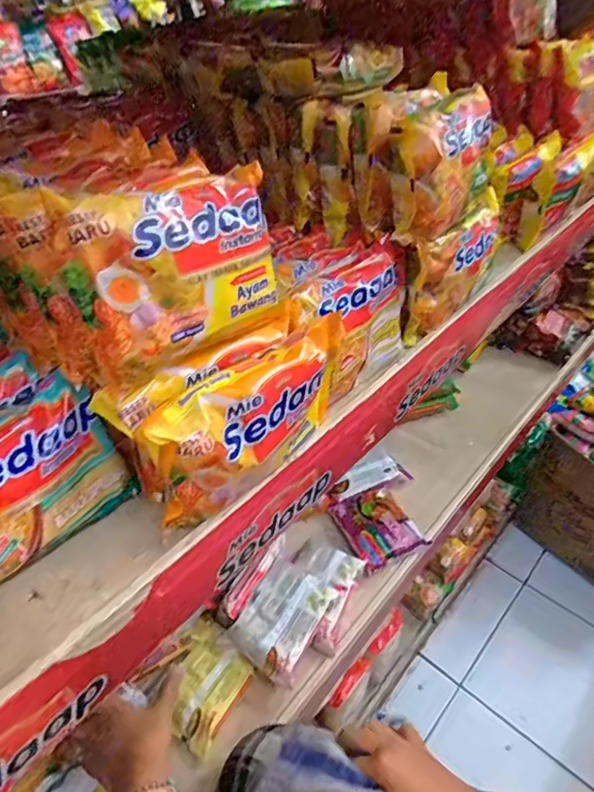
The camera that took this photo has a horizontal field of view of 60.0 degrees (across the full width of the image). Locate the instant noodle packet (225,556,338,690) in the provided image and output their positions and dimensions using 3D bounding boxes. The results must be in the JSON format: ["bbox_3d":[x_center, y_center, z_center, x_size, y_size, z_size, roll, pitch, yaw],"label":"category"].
[{"bbox_3d":[-0.015,0.279,0.658,0.097,0.043,0.126,26,50,31],"label":"instant noodle packet"}]

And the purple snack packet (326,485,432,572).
[{"bbox_3d":[0.120,0.193,0.783,0.096,0.025,0.128,-20,43,-16],"label":"purple snack packet"}]

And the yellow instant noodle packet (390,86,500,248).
[{"bbox_3d":[0.124,-0.192,0.426,0.032,0.084,0.129,24,49,30],"label":"yellow instant noodle packet"}]

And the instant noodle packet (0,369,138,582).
[{"bbox_3d":[-0.170,0.055,0.311,0.029,0.093,0.122,9,37,43],"label":"instant noodle packet"}]

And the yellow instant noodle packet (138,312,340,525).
[{"bbox_3d":[-0.019,0.016,0.331,0.151,0.083,0.030,-33,48,-28],"label":"yellow instant noodle packet"}]

